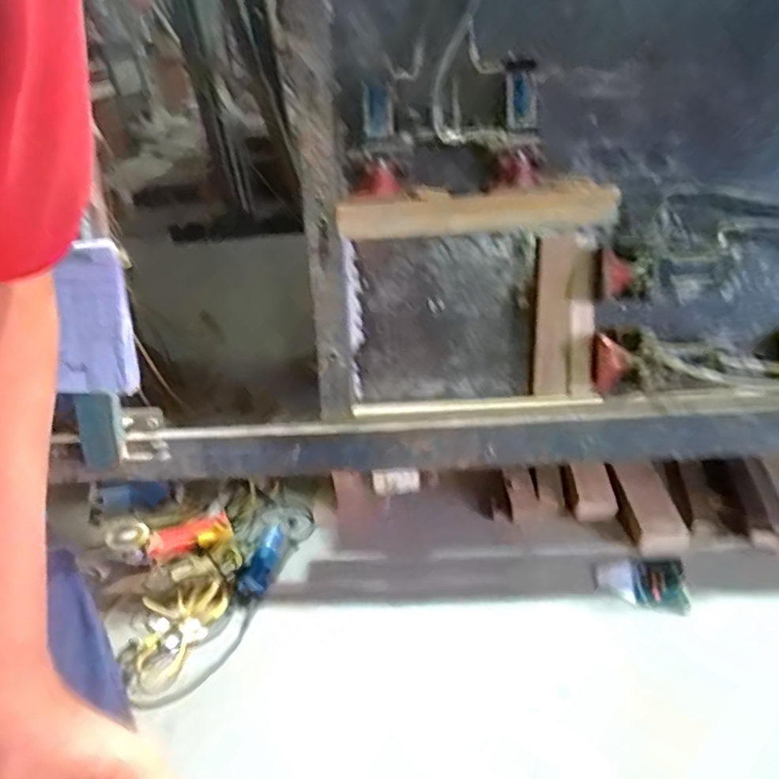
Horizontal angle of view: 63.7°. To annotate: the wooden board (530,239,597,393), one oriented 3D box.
[{"bbox_3d":[0.378,-0.153,1.365,0.120,0.346,0.043,5,13,26],"label":"wooden board"}]

